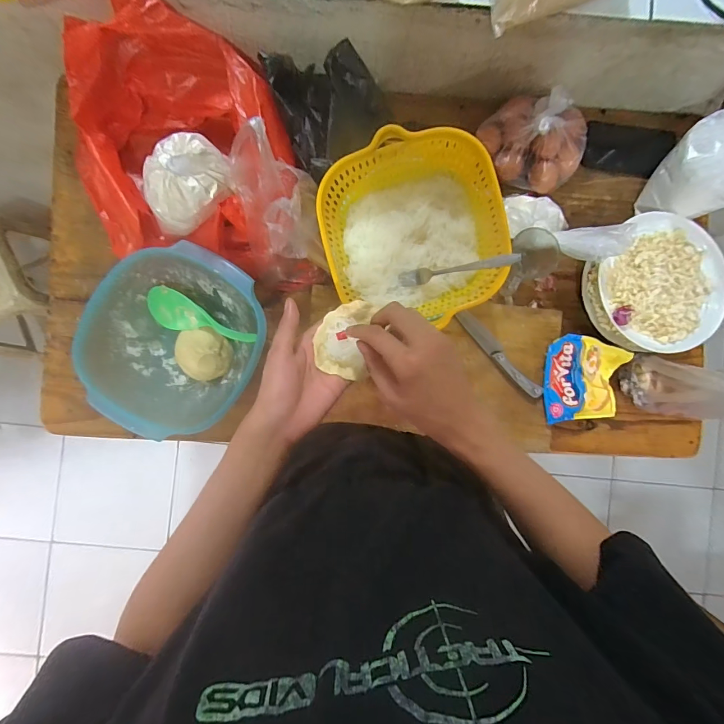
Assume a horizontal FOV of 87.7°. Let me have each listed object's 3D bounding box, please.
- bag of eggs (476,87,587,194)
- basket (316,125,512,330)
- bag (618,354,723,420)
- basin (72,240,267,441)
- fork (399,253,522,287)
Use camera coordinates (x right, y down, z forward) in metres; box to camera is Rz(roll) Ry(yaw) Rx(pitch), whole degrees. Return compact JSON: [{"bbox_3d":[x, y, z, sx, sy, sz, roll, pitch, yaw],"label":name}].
[{"bbox_3d":[0.265,-0.341,0.575,0.158,0.073,0.119,15,89,-1],"label":"bag of eggs"},{"bbox_3d":[0.062,-0.165,0.517,0.221,0.108,0.238,-12,90,-2],"label":"basket"},{"bbox_3d":[0.466,0.038,0.527,0.081,0.180,0.118,-11,90,-2],"label":"bag"},{"bbox_3d":[-0.267,-0.032,0.540,0.189,0.104,0.253,20,89,-1],"label":"basin"},{"bbox_3d":[0.126,-0.124,0.506,0.162,0.019,0.022,-4,90,31],"label":"fork"}]

